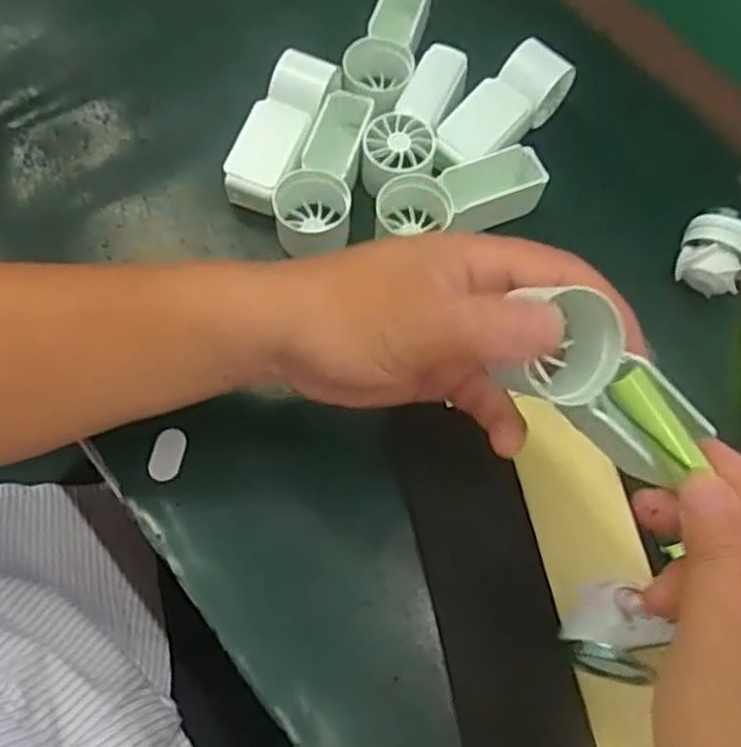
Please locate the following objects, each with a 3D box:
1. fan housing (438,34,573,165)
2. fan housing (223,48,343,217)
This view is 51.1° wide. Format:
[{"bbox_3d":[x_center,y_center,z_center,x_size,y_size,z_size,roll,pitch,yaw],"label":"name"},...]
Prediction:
[{"bbox_3d":[0.073,-0.150,0.434,0.087,0.030,0.034,-41,75,-18],"label":"fan housing"},{"bbox_3d":[-0.048,-0.132,0.425,0.041,0.031,0.087,20,67,5],"label":"fan housing"}]

